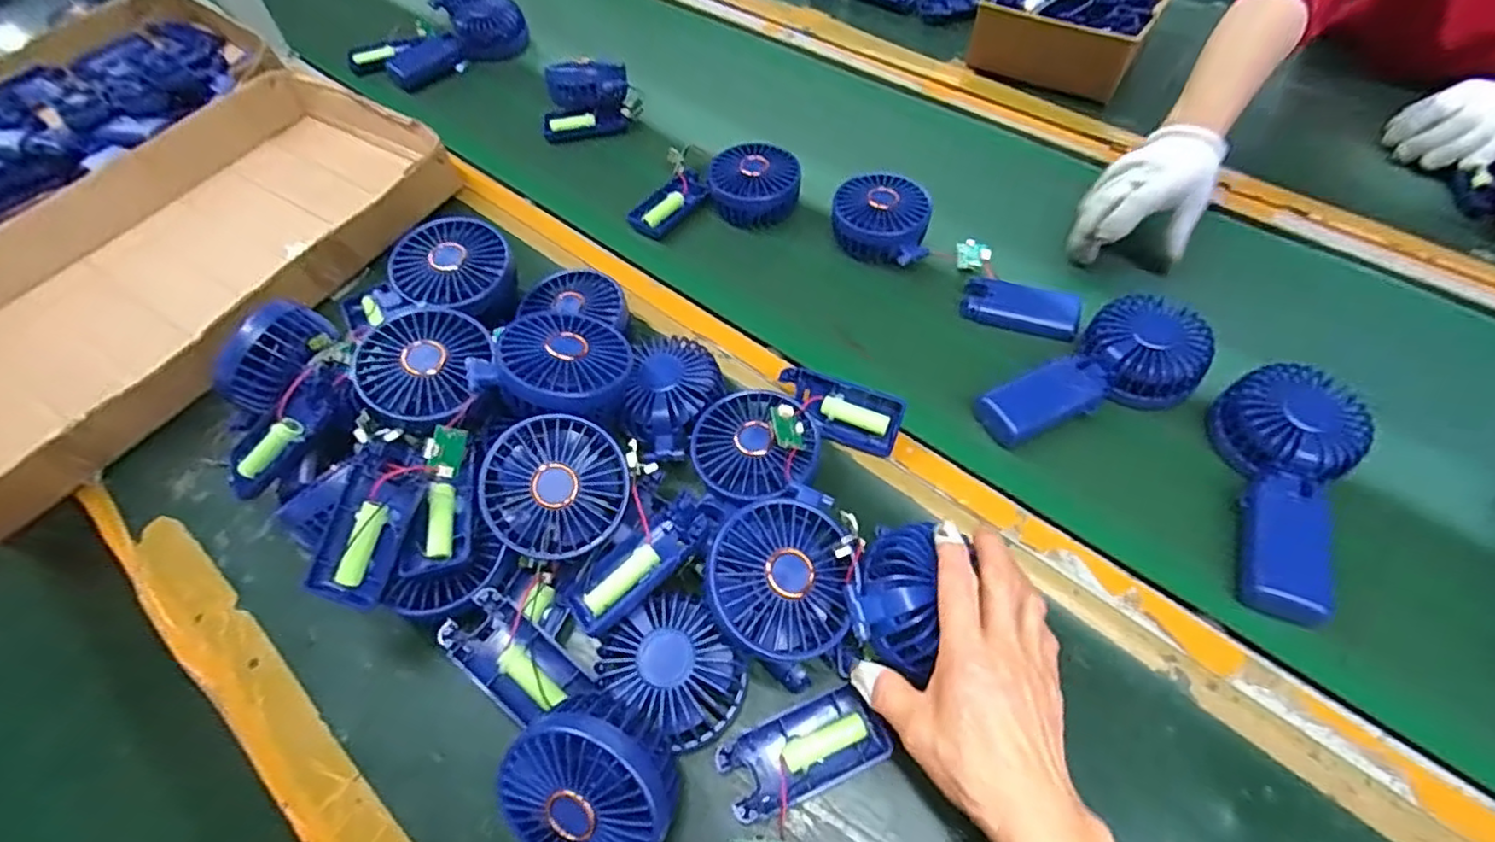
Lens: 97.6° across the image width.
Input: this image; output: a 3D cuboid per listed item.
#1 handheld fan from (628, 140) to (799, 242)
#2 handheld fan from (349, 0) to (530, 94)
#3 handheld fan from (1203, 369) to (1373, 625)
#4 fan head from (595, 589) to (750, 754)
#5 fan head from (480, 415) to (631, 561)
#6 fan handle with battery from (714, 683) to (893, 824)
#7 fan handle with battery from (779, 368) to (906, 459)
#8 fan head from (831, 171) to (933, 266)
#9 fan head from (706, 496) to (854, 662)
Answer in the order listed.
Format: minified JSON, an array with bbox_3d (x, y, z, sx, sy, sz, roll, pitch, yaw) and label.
[{"bbox_3d":[-0.032,-0.232,0.638,0.163,0.047,0.104,-2,55,1],"label":"handheld fan"},{"bbox_3d":[-0.395,-0.506,0.846,0.238,0.059,0.179,-37,62,-20],"label":"handheld fan"},{"bbox_3d":[0.359,0.046,0.432,0.081,0.044,0.174,17,57,14],"label":"handheld fan"},{"bbox_3d":[-0.041,0.145,0.377,0.073,0.041,0.075,-39,62,-23],"label":"fan head"},{"bbox_3d":[-0.116,0.040,0.399,0.083,0.024,0.083,44,76,-1],"label":"fan head"},{"bbox_3d":[0.031,0.188,0.372,0.091,0.013,0.043,-20,57,-12],"label":"fan handle with battery"},{"bbox_3d":[0.067,-0.009,0.474,0.089,0.045,0.020,22,21,16],"label":"fan handle with battery"},{"bbox_3d":[0.124,-0.180,0.597,0.091,0.046,0.082,19,58,15],"label":"fan head"},{"bbox_3d":[0.020,0.088,0.367,0.081,0.035,0.081,5,67,-12],"label":"fan head"}]

